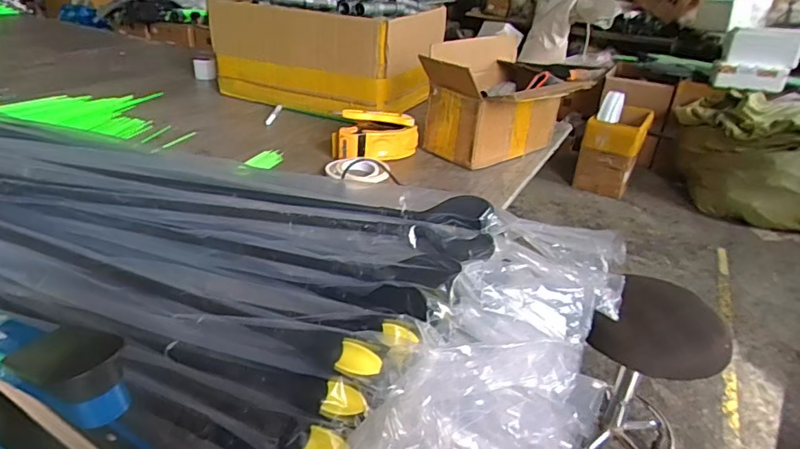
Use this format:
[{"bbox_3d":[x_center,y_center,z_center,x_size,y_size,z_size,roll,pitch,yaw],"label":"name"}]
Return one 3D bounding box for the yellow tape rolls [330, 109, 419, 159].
[{"bbox_3d":[-0.045,-0.168,0.989,0.161,0.066,0.111,4,29,-1],"label":"yellow tape rolls"}]

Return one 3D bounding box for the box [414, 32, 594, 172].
[{"bbox_3d":[0.199,-0.235,1.010,0.277,0.195,0.216,-20,37,-37],"label":"box"}]

